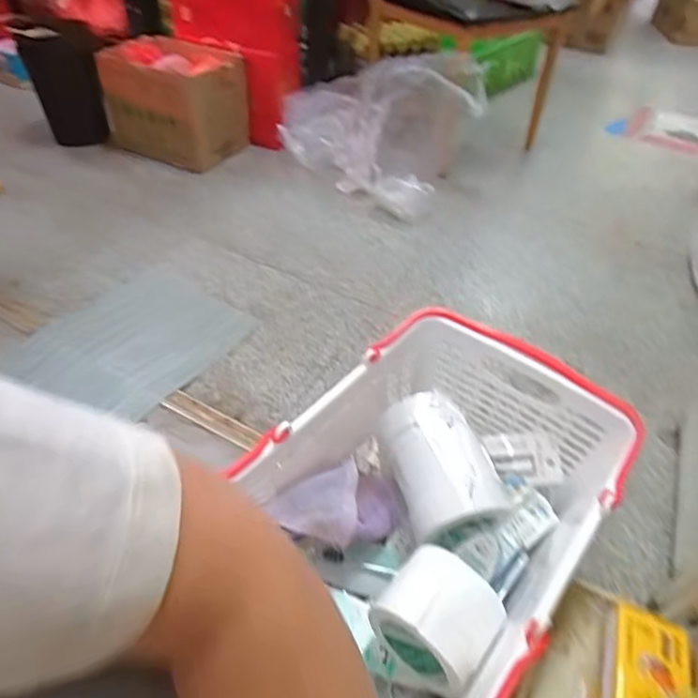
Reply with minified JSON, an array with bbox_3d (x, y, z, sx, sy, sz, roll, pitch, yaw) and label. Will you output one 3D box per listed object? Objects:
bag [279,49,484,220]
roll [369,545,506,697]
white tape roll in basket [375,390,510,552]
[{"bbox_3d":[0.062,-0.605,1.430,0.522,0.324,0.311,21,47,18],"label":"bag"},{"bbox_3d":[0.091,0.277,0.539,0.108,0.100,0.093,32,51,27],"label":"roll"},{"bbox_3d":[0.106,0.149,0.652,0.107,0.098,0.165,-10,46,-14],"label":"white tape roll in basket"}]

